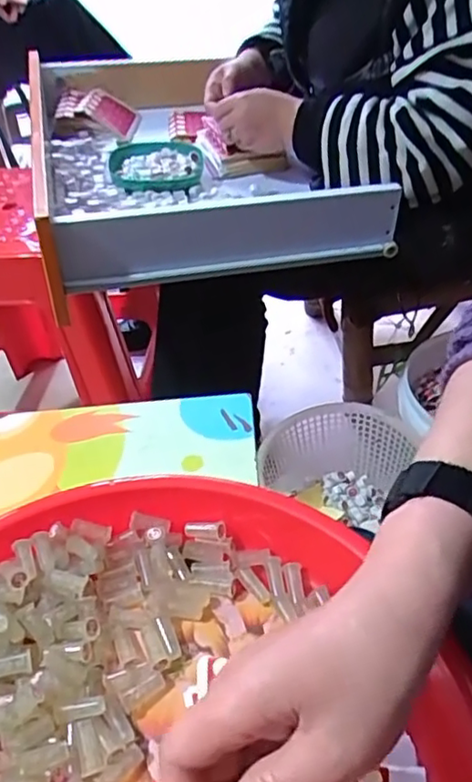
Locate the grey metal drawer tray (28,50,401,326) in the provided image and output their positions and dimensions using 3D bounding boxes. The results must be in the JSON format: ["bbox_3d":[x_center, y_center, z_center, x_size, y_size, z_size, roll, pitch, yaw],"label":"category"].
[{"bbox_3d":[-0.085,-0.358,0.886,0.386,0.099,0.597,-14,43,-7],"label":"grey metal drawer tray"}]

